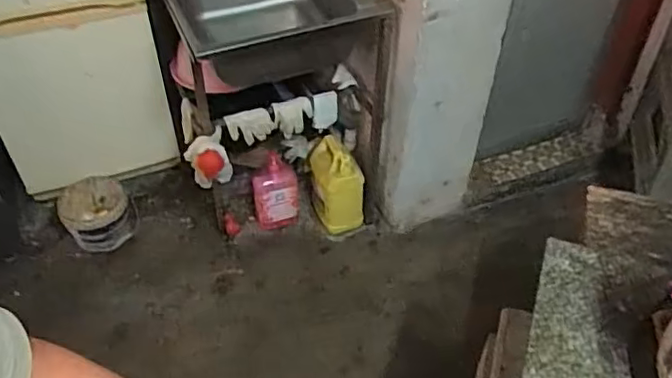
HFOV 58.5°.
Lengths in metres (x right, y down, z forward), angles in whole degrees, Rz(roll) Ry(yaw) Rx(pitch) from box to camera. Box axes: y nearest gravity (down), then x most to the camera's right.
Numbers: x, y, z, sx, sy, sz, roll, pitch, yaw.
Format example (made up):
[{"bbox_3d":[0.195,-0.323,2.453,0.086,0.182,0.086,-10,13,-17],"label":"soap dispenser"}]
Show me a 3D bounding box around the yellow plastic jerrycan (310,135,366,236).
[{"bbox_3d":[0.002,-0.006,1.915,0.150,0.271,0.149,-6,45,-7],"label":"yellow plastic jerrycan"}]

